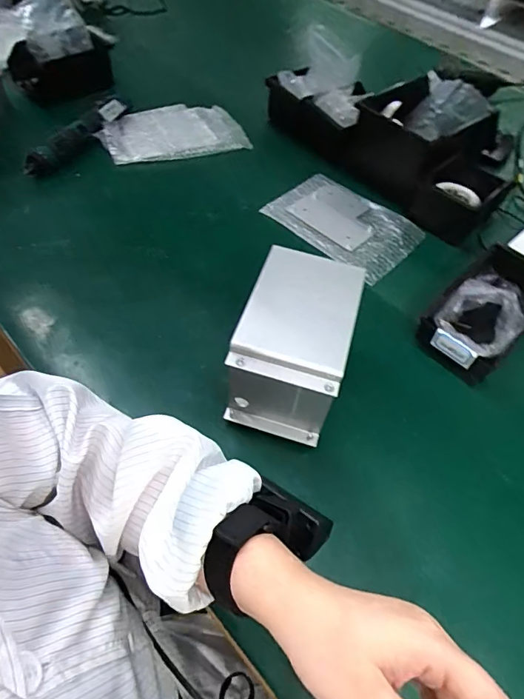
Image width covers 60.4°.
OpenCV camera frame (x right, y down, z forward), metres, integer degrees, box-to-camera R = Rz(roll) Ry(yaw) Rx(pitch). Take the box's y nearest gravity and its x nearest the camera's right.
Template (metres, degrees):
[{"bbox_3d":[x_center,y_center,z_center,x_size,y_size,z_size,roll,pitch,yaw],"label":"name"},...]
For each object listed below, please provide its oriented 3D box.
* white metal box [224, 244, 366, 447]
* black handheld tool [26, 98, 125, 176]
[{"bbox_3d":[0.032,0.000,0.486,0.106,0.135,0.165,16,54,6],"label":"white metal box"},{"bbox_3d":[-0.301,-0.350,0.725,0.047,0.028,0.187,22,55,11],"label":"black handheld tool"}]

